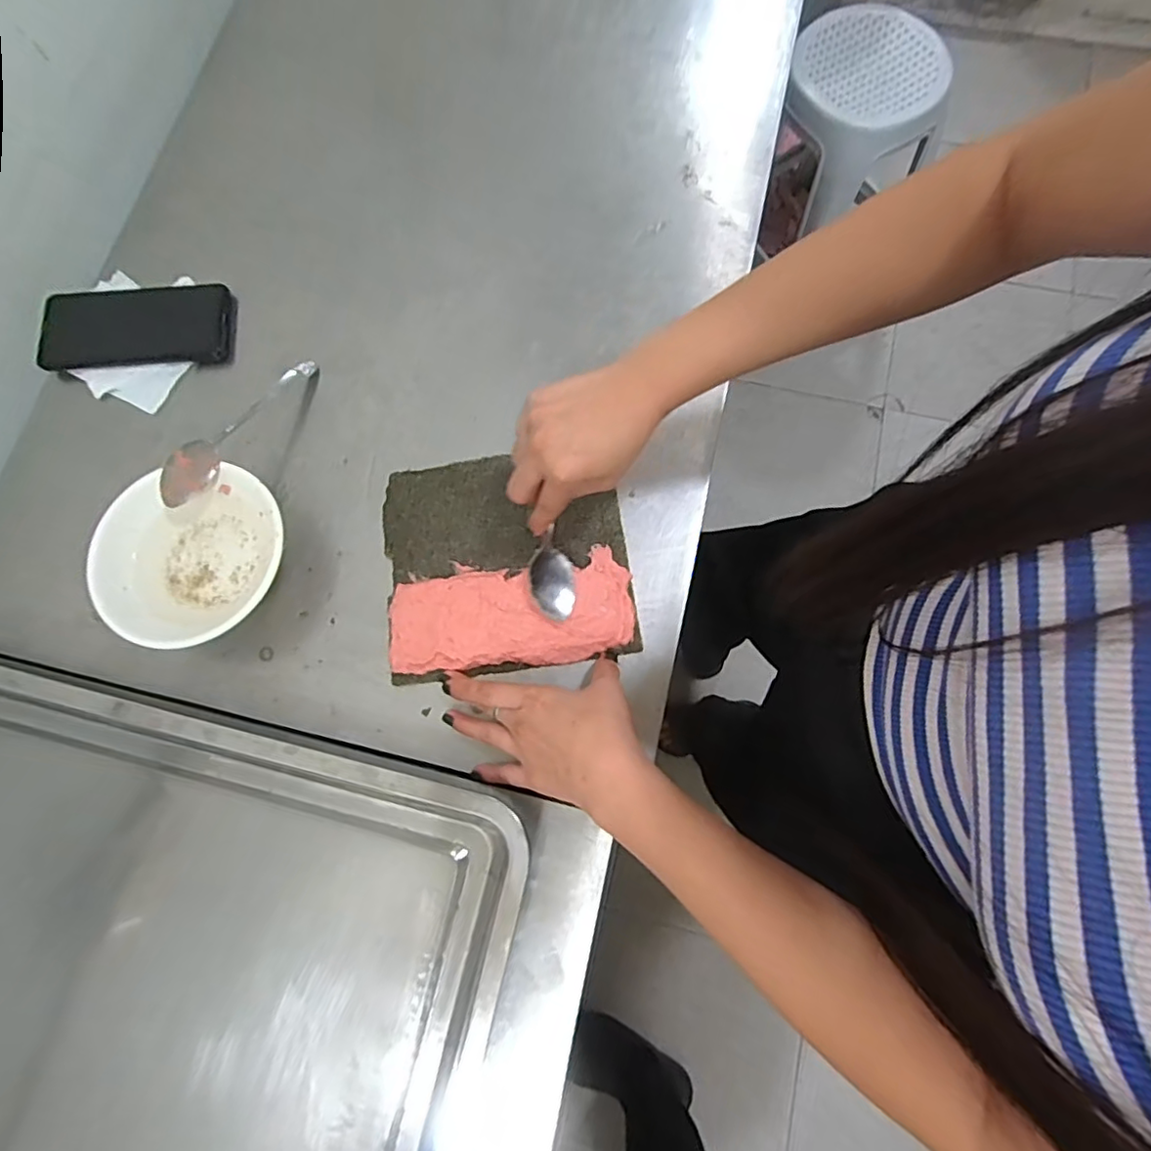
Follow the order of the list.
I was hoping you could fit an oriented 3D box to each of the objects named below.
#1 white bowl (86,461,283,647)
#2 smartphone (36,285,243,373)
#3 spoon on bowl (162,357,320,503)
[{"bbox_3d":[-0.290,-0.012,0.458,0.130,0.052,0.133,0,76,1],"label":"white bowl"},{"bbox_3d":[-0.401,-0.230,0.537,0.165,0.012,0.077,-4,76,0],"label":"smartphone"},{"bbox_3d":[-0.276,-0.126,0.485,0.033,0.021,0.173,25,61,7],"label":"spoon on bowl"}]

